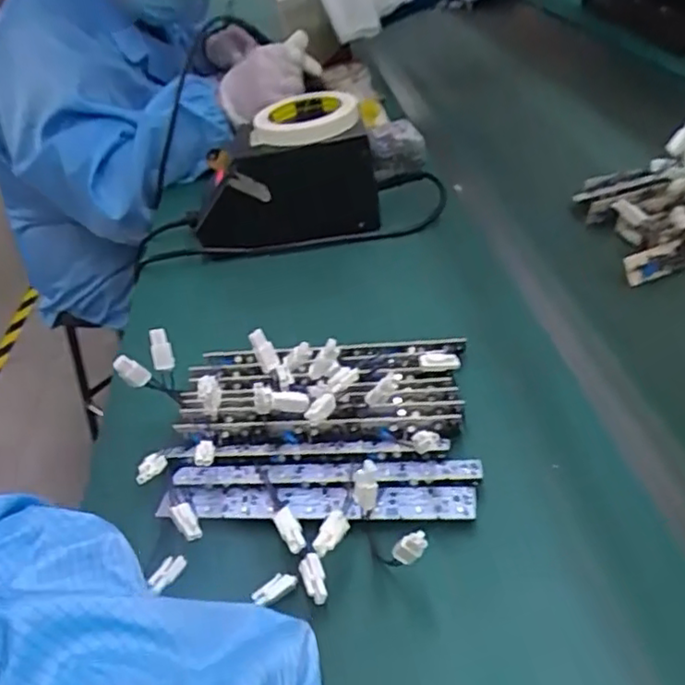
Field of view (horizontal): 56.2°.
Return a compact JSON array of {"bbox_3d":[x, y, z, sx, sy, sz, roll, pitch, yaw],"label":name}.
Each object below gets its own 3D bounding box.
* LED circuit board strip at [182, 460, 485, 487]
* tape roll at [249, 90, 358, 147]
[{"bbox_3d":[-0.013,0.081,0.396,0.190,0.005,0.019,-4,28,10],"label":"LED circuit board strip"},{"bbox_3d":[-0.039,-0.227,0.642,0.104,0.021,0.108,-5,37,4],"label":"tape roll"}]

